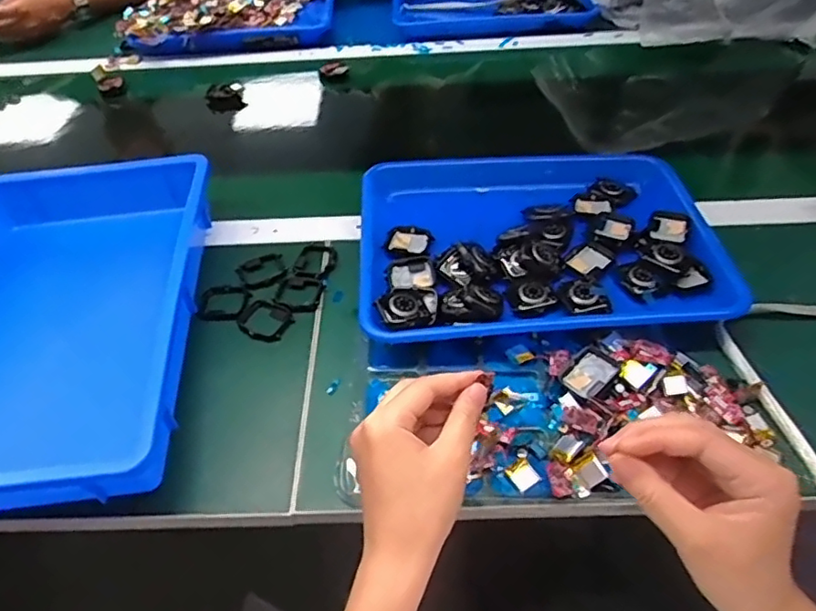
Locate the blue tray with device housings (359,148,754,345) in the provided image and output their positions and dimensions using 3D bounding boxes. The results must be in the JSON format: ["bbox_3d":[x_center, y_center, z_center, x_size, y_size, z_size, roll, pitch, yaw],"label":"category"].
[{"bbox_3d":[0.111,-0.068,0.573,0.308,0.053,0.240,-4,46,0],"label":"blue tray with device housings"}]

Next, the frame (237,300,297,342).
[{"bbox_3d":[-0.132,0.014,0.551,0.045,0.011,0.042,24,52,24],"label":"frame"}]

